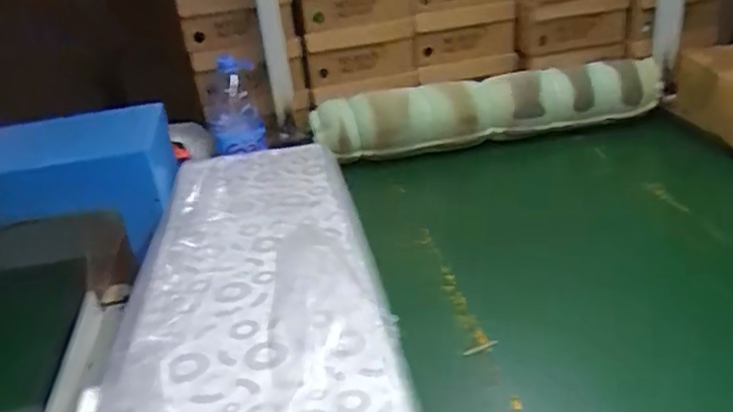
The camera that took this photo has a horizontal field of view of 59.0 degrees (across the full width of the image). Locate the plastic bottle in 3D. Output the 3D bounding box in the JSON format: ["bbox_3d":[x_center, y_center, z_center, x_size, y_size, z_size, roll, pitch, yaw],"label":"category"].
[{"bbox_3d":[-0.264,-0.194,1.296,0.111,0.183,0.087,-15,27,-18],"label":"plastic bottle"}]

